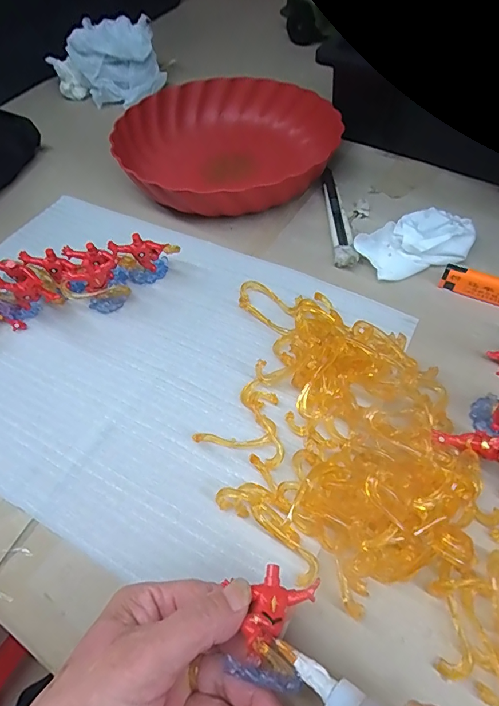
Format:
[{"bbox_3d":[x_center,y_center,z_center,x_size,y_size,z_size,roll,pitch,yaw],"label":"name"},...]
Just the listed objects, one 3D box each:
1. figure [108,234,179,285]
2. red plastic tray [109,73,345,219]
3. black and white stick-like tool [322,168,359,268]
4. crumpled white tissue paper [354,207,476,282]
[{"bbox_3d":[-0.094,-0.089,0.390,0.053,0.048,0.021,-25,59,-12],"label":"figure"},{"bbox_3d":[-0.026,-0.236,0.478,0.234,0.044,0.243,18,60,16],"label":"red plastic tray"},{"bbox_3d":[0.088,-0.138,0.428,0.020,0.013,0.142,-3,57,3],"label":"black and white stick-like tool"},{"bbox_3d":[0.157,-0.103,0.396,0.107,0.027,0.066,-28,59,-14],"label":"crumpled white tissue paper"}]

